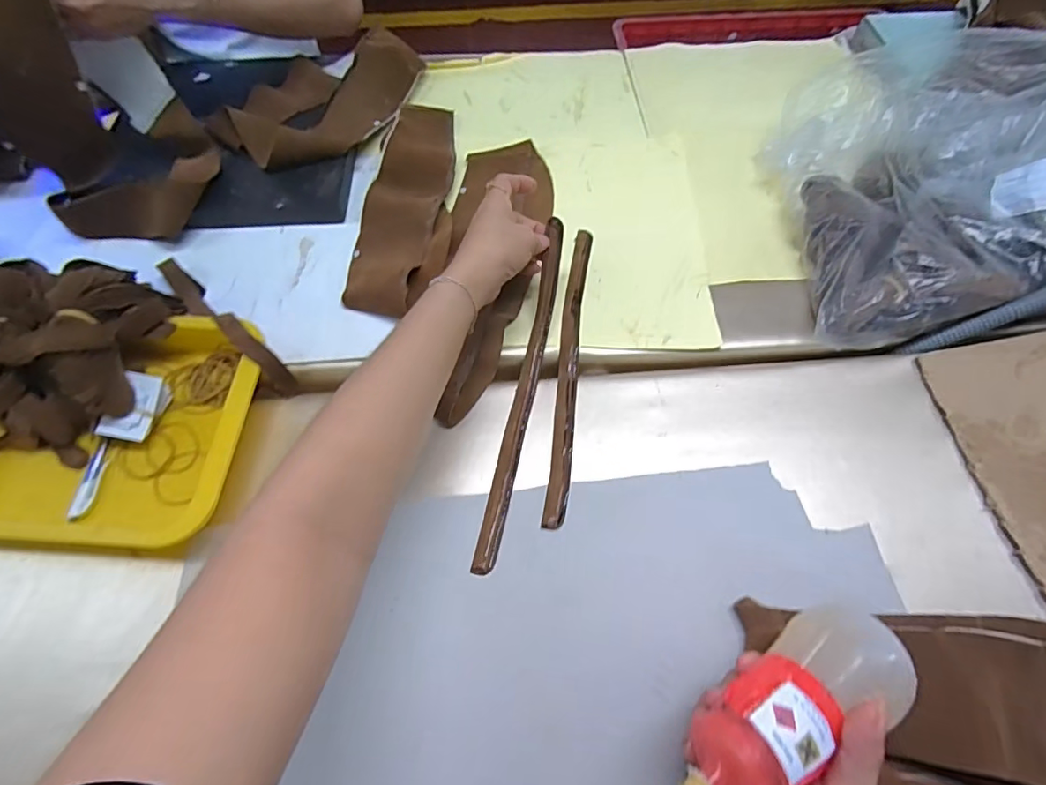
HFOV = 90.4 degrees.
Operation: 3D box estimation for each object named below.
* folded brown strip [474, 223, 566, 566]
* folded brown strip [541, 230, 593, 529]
[{"bbox_3d":[0.001,-0.005,0.452,0.019,0.047,0.310,11,71,7],"label":"folded brown strip"},{"bbox_3d":[0.045,-0.033,0.490,0.021,0.005,0.319,6,62,4],"label":"folded brown strip"}]

